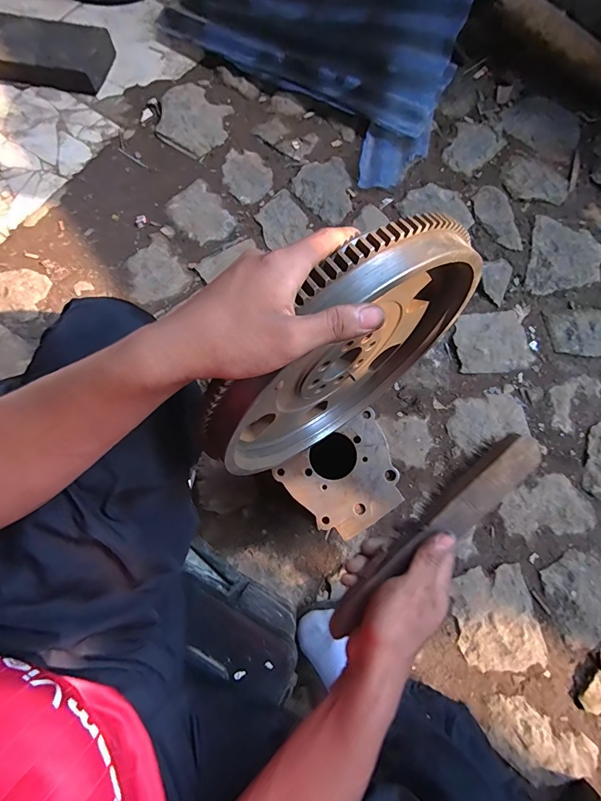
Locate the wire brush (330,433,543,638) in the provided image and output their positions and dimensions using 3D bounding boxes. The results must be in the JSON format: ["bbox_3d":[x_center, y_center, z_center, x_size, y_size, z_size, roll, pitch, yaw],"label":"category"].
[{"bbox_3d":[0.118,0.119,0.362,0.241,0.032,0.041,-41,80,-1],"label":"wire brush"}]

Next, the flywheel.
[{"bbox_3d":[0.047,-0.041,0.401,0.289,0.287,0.066,-35,79,-9],"label":"flywheel"}]

